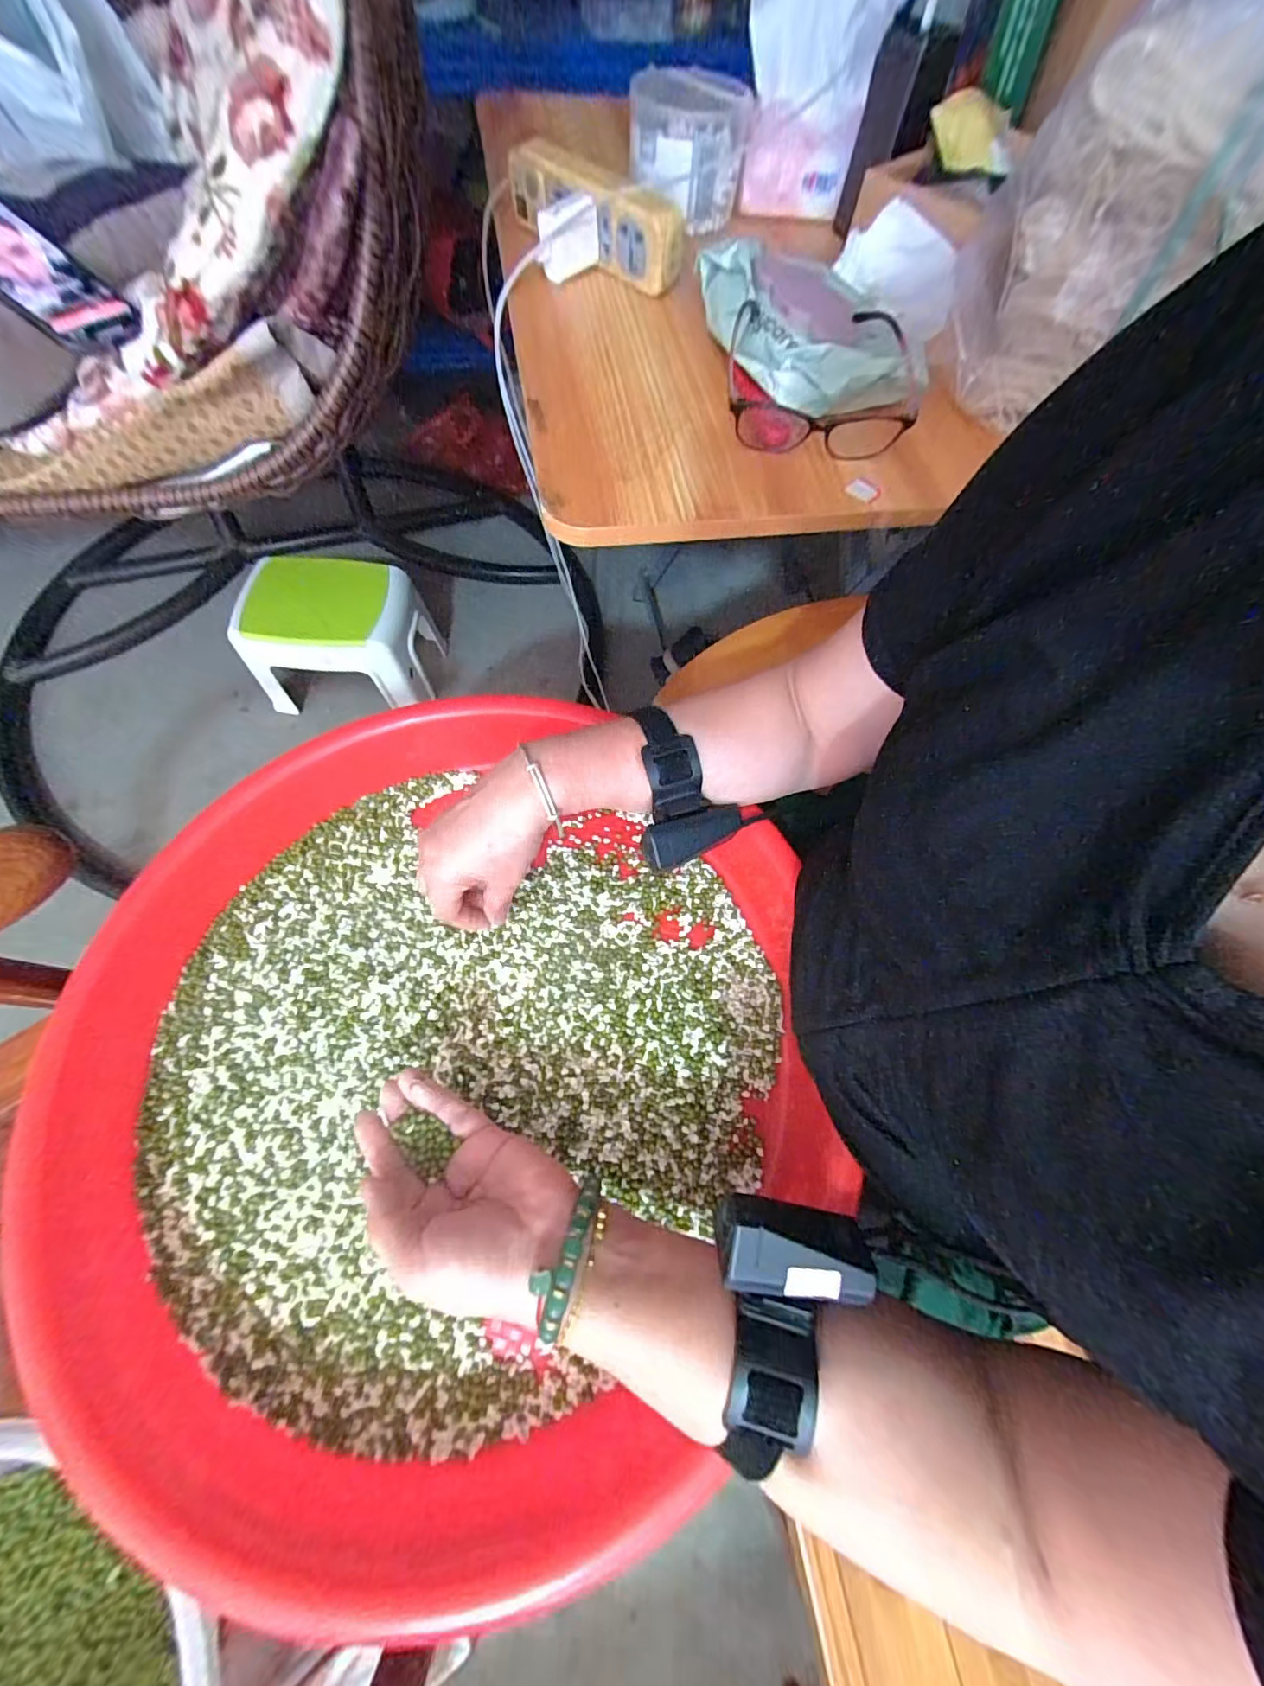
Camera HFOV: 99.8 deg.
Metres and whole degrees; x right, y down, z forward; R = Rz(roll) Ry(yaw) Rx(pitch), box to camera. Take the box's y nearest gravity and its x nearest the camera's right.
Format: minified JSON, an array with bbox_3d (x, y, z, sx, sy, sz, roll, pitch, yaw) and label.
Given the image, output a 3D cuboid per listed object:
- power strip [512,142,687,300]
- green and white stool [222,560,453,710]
[{"bbox_3d":[-0.037,-0.587,0.498,0.197,0.057,0.041,39,69,13],"label":"power strip"},{"bbox_3d":[-0.549,-0.399,1.020,0.298,0.213,0.220,1,65,-3],"label":"green and white stool"}]

